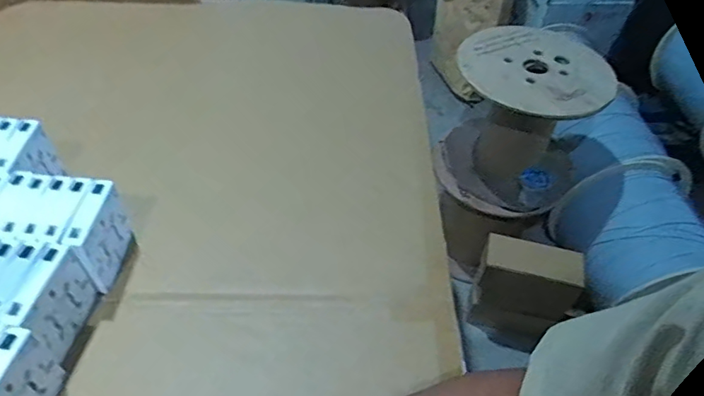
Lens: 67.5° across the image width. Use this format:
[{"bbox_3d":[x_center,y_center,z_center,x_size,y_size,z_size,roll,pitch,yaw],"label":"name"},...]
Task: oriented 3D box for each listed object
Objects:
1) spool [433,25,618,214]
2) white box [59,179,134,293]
[{"bbox_3d":[0.404,-0.193,1.275,0.331,0.323,0.368,19,49,13],"label":"spool"},{"bbox_3d":[-0.264,0.041,0.557,0.024,0.086,0.086,4,48,-1],"label":"white box"}]

